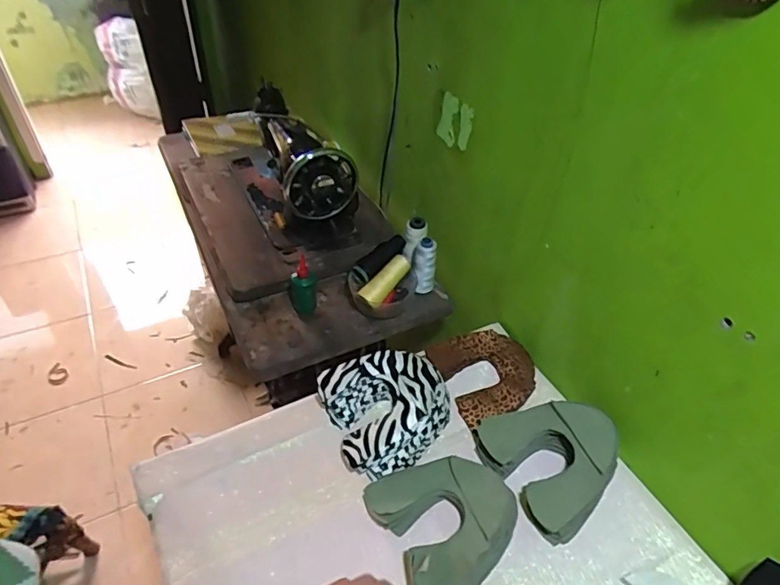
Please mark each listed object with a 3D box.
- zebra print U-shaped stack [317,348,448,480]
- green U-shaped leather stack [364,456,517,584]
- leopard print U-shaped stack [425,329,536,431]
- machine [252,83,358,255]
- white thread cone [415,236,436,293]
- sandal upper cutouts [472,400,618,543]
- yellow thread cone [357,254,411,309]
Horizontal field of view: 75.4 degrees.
[{"bbox_3d":[0.000,0.161,0.741,0.175,0.070,0.173,-19,47,-21],"label":"zebra print U-shaped stack"},{"bbox_3d":[0.078,0.287,0.645,0.174,0.039,0.168,-19,48,-22],"label":"green U-shaped leather stack"},{"bbox_3d":[0.158,0.125,0.818,0.151,0.033,0.155,-16,46,-19],"label":"leopard print U-shaped stack"},{"bbox_3d":[-0.180,-0.259,1.078,0.152,0.247,0.333,-14,46,-17],"label":"machine"},{"bbox_3d":[0.064,-0.045,0.932,0.042,0.108,0.047,8,43,6],"label":"white thread cone"},{"bbox_3d":[0.227,0.223,0.703,0.160,0.069,0.180,-21,48,-23],"label":"sandal upper cutouts"},{"bbox_3d":[-0.007,-0.022,0.917,0.036,0.037,0.112,34,70,29],"label":"yellow thread cone"}]

